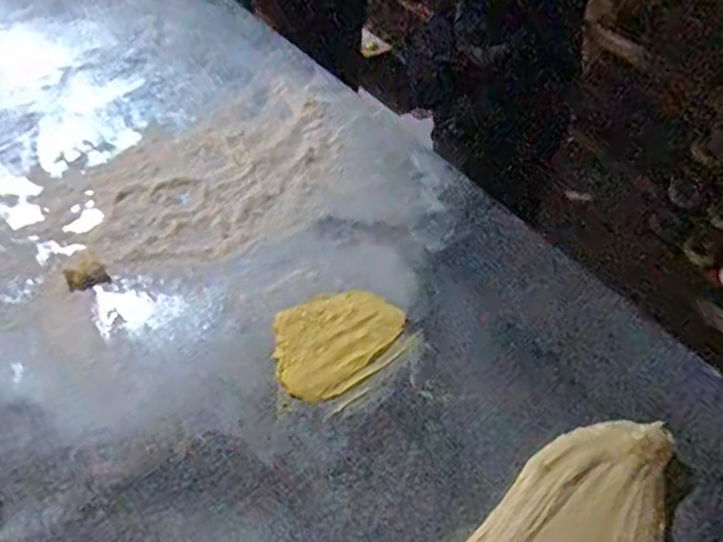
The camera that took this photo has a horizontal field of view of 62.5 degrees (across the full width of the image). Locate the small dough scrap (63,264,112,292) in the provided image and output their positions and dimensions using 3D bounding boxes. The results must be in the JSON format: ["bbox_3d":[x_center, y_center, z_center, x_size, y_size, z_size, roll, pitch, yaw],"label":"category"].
[{"bbox_3d":[-0.287,0.005,0.623,0.041,0.004,0.033,-20,57,-19],"label":"small dough scrap"}]

